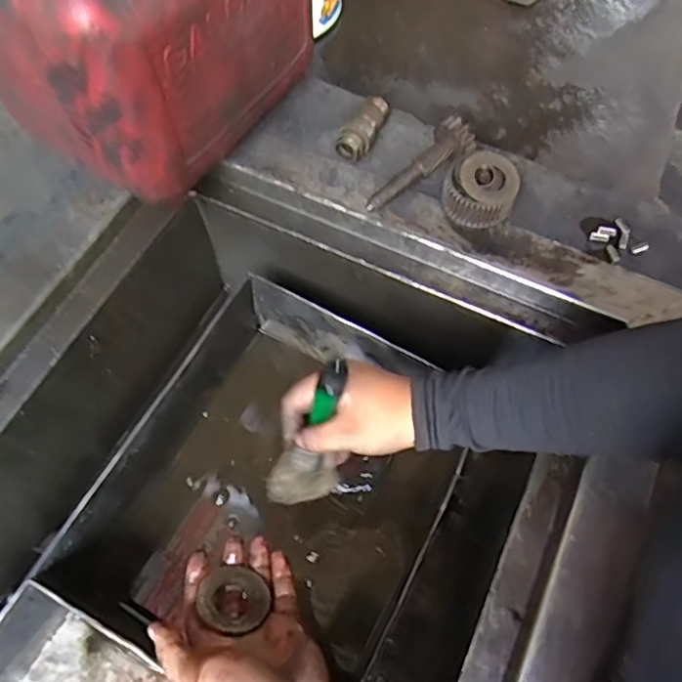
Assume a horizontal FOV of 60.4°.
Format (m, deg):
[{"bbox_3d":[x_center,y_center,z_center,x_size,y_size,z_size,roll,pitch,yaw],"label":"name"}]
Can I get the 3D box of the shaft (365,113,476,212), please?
[{"bbox_3d":[0.069,-0.153,0.527,0.112,0.031,0.037,-41,69,1],"label":"shaft"}]

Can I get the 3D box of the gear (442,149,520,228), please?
[{"bbox_3d":[0.123,-0.134,0.515,0.061,0.039,0.061,0,63,0],"label":"gear"}]

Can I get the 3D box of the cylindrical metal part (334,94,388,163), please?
[{"bbox_3d":[0.021,-0.196,0.546,0.029,0.033,0.062,21,65,10],"label":"cylindrical metal part"}]

